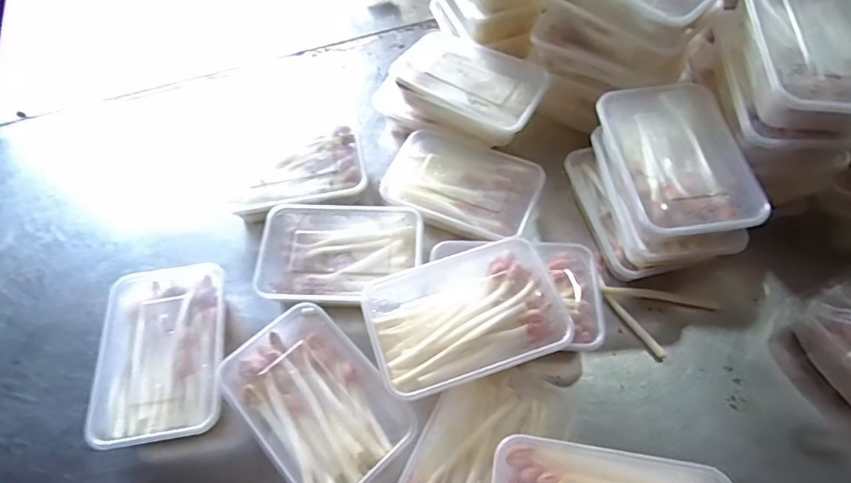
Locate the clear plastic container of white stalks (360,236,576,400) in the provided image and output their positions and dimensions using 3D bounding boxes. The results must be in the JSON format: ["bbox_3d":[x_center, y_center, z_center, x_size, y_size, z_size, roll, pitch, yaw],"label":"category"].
[{"bbox_3d":[0.033,0.068,0.454,0.165,0.050,0.116,-16,60,-7],"label":"clear plastic container of white stalks"}]

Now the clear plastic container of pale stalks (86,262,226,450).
[{"bbox_3d":[-0.242,0.103,0.466,0.111,0.035,0.161,-11,60,-4],"label":"clear plastic container of pale stalks"}]

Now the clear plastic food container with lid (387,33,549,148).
[{"bbox_3d":[0.051,-0.177,0.587,0.167,0.060,0.117,32,66,17],"label":"clear plastic food container with lid"}]

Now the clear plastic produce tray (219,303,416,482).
[{"bbox_3d":[-0.093,0.142,0.440,0.107,0.038,0.160,-39,66,-19],"label":"clear plastic produce tray"}]

